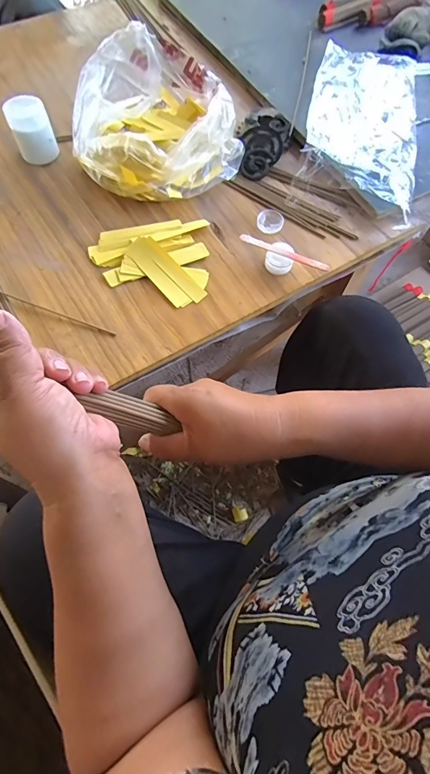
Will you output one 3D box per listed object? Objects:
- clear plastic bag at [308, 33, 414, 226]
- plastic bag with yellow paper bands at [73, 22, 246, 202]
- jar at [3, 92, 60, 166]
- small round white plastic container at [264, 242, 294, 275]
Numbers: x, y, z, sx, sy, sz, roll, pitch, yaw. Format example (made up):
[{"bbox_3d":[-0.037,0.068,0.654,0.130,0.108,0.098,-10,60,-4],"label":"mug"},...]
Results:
[{"bbox_3d":[0.232,-0.420,0.587,0.164,0.043,0.353,13,68,3],"label":"clear plastic bag"},{"bbox_3d":[-0.076,-0.380,0.543,0.232,0.095,0.218,6,68,-1],"label":"plastic bag with yellow paper bands"},{"bbox_3d":[-0.266,-0.373,0.548,0.057,0.070,0.049,-23,71,-12],"label":"jar"},{"bbox_3d":[0.087,-0.172,0.502,0.035,0.028,0.032,1,68,-2],"label":"small round white plastic container"}]

